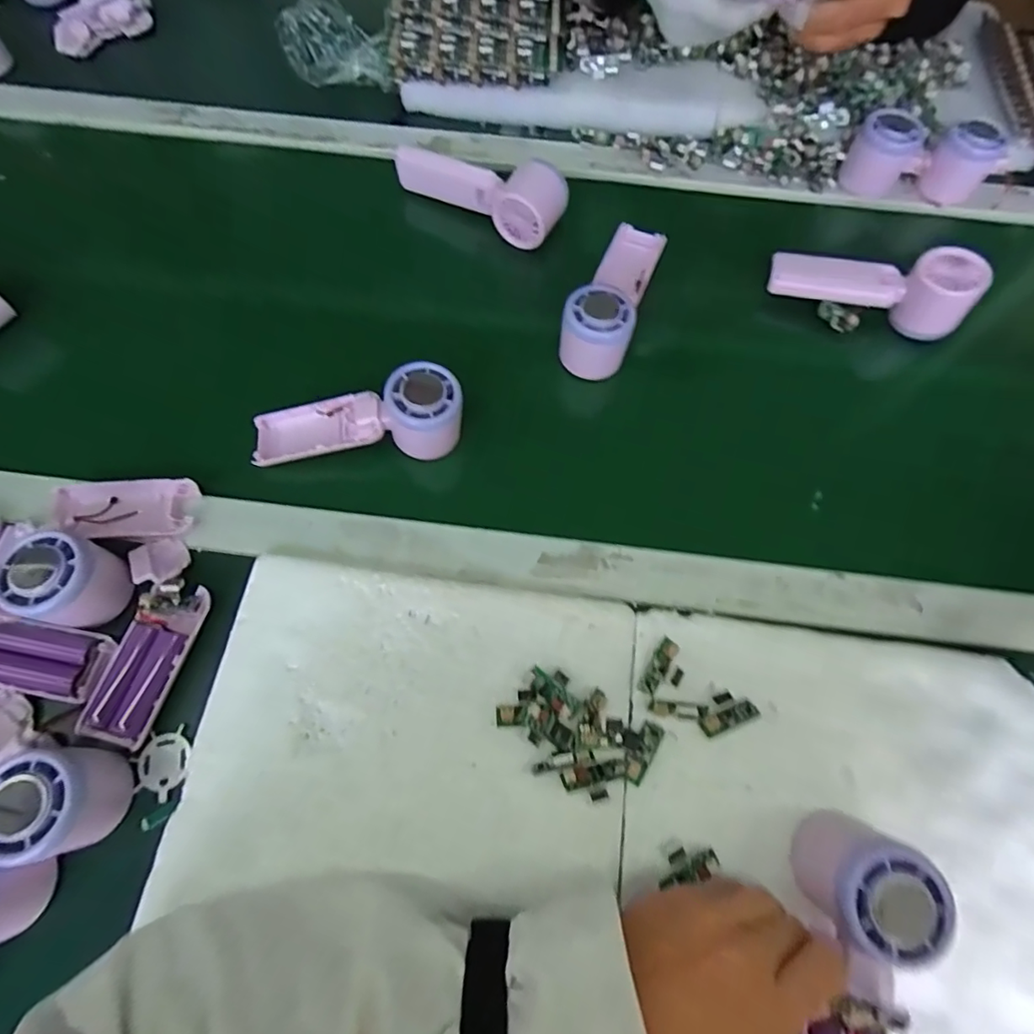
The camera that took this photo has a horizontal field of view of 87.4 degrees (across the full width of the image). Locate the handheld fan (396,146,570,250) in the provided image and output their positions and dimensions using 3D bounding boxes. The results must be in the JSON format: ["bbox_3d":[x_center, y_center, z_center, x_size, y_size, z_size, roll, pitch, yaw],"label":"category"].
[{"bbox_3d":[-0.034,-0.317,0.517,0.158,0.052,0.054,31,71,10],"label":"handheld fan"}]

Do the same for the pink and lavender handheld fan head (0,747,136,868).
[{"bbox_3d":[-0.266,0.165,0.314,0.050,0.056,0.055,-7,69,-4],"label":"pink and lavender handheld fan head"}]

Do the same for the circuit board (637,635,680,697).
[{"bbox_3d":[0.094,0.099,0.361,0.013,0.011,0.037,31,71,10],"label":"circuit board"}]

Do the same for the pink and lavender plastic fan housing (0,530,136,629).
[{"bbox_3d":[-0.299,0.044,0.361,0.052,0.054,0.056,13,69,3],"label":"pink and lavender plastic fan housing"}]

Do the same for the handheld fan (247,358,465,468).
[{"bbox_3d":[-0.122,-0.072,0.430,0.165,0.058,0.052,-7,69,12],"label":"handheld fan"}]

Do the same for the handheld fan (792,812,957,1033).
[{"bbox_3d":[0.177,0.246,0.287,0.056,0.060,0.165,12,85,5],"label":"handheld fan"}]

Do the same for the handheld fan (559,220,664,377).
[{"bbox_3d":[0.086,-0.201,0.469,0.055,0.047,0.163,19,70,6],"label":"handheld fan"}]

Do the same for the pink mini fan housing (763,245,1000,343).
[{"bbox_3d":[0.312,-0.210,0.476,0.162,0.054,0.049,18,69,5],"label":"pink mini fan housing"}]

